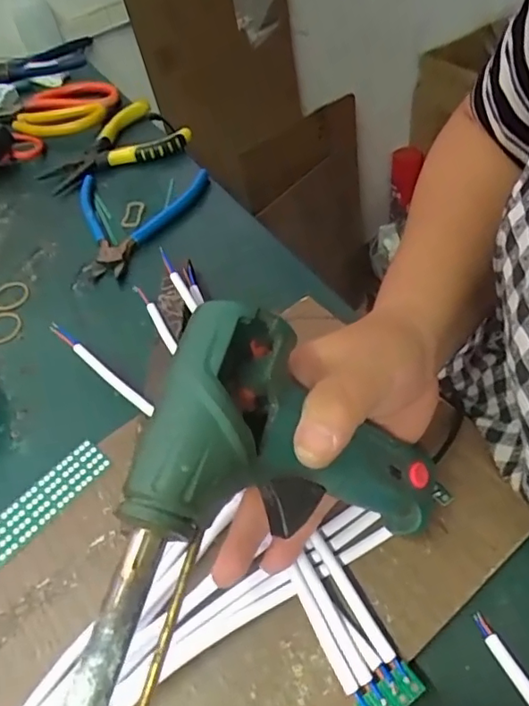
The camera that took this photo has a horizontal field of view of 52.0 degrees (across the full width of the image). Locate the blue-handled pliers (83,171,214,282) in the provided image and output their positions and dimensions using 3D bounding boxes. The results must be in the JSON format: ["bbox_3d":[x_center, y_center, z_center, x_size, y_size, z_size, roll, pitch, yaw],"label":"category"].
[{"bbox_3d":[-0.102,-0.126,0.479,0.114,0.019,0.127,-15,51,-6],"label":"blue-handled pliers"}]

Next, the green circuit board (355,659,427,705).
[{"bbox_3d":[0.053,0.145,0.228,0.029,0.004,0.014,-30,54,-17],"label":"green circuit board"}]

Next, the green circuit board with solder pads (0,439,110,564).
[{"bbox_3d":[-0.135,0.091,0.311,0.025,0.004,0.101,34,61,29],"label":"green circuit board with solder pads"}]

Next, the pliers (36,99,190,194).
[{"bbox_3d":[-0.152,-0.208,0.541,0.149,0.031,0.081,-19,51,-10],"label":"pliers"}]

